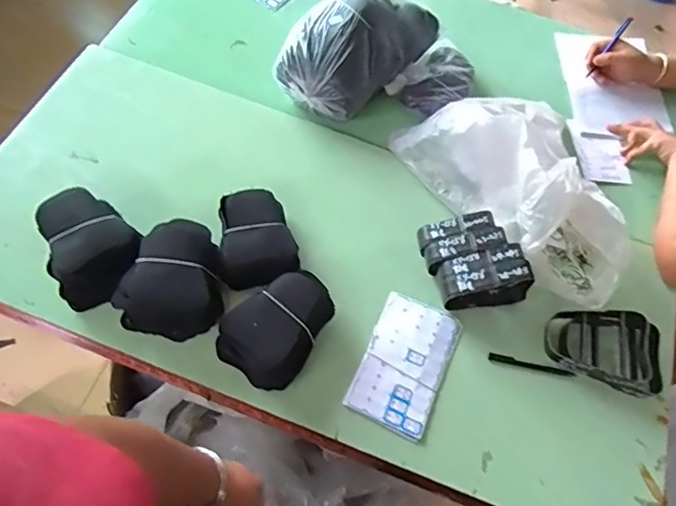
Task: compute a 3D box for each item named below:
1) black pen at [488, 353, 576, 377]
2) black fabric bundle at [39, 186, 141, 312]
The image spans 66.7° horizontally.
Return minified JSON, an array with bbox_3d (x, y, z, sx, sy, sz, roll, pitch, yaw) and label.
[{"bbox_3d":[0.309,0.179,0.819,0.137,0.012,0.012,10,69,3],"label":"black pen"},{"bbox_3d":[-0.370,-0.008,0.765,0.135,0.071,0.172,-36,74,-14],"label":"black fabric bundle"}]

